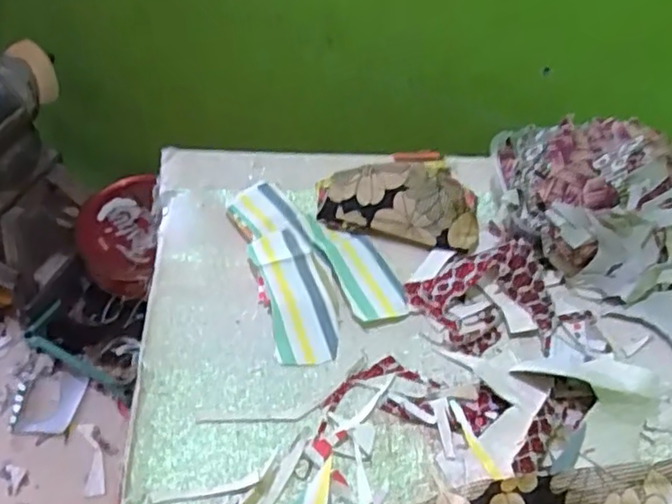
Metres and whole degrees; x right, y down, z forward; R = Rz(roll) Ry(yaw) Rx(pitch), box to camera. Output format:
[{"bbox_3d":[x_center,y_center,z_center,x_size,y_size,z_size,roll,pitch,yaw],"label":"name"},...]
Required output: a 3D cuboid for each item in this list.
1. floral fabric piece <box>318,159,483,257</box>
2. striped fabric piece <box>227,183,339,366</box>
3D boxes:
[{"bbox_3d":[0.063,-0.048,0.651,0.151,0.043,0.074,14,50,9],"label":"floral fabric piece"},{"bbox_3d":[-0.046,0.016,0.603,0.058,0.024,0.182,-14,51,-15],"label":"striped fabric piece"}]

